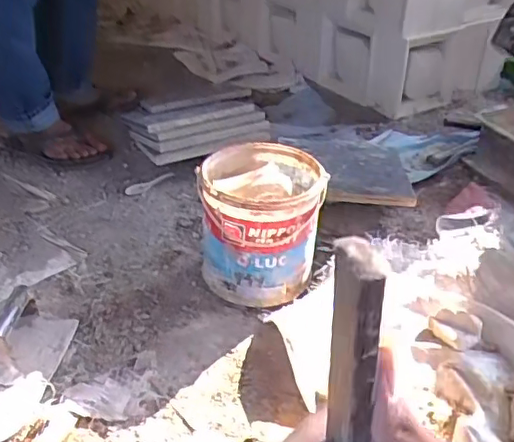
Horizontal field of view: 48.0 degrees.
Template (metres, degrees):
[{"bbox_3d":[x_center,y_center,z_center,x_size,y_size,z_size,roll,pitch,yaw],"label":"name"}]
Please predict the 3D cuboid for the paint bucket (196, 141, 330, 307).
[{"bbox_3d":[0.008,0.011,0.900,0.176,0.204,0.176,-2,33,1],"label":"paint bucket"}]

